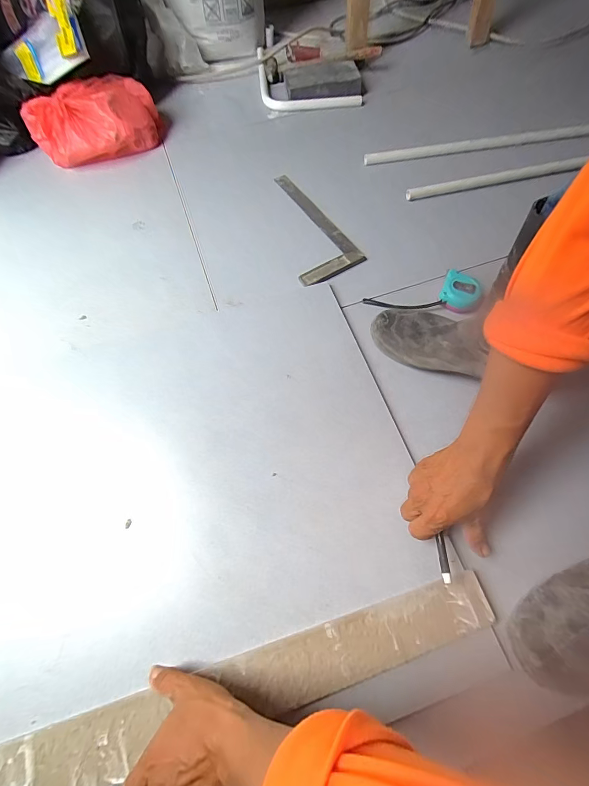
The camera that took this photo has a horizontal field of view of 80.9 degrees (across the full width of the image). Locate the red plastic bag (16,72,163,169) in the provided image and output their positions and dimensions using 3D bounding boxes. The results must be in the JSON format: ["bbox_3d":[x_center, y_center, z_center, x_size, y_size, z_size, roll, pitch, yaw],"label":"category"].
[{"bbox_3d":[-0.464,-0.635,0.808,0.275,0.102,0.188,-35,70,-13],"label":"red plastic bag"}]

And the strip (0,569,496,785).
[{"bbox_3d":[-0.053,0.329,0.386,0.592,0.012,0.069,-17,65,-6],"label":"strip"}]

